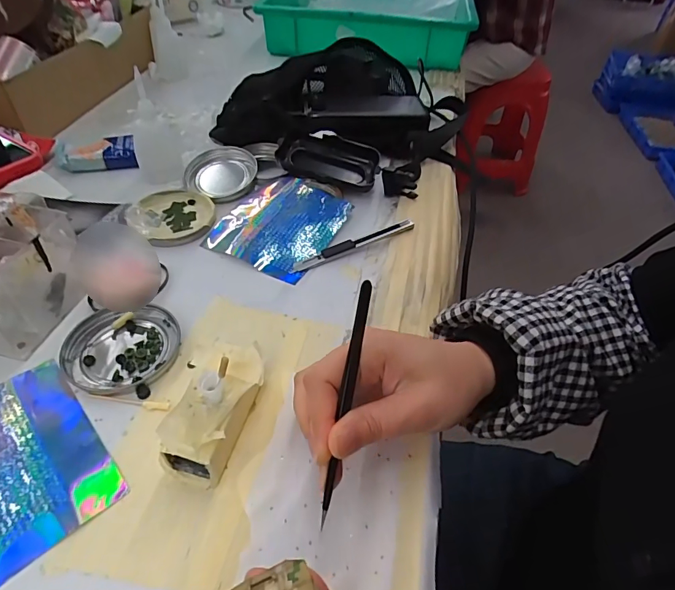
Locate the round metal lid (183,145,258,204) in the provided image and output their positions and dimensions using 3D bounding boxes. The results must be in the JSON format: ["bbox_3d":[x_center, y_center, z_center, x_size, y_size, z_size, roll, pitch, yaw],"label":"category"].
[{"bbox_3d":[-0.128,-0.133,0.472,0.069,0.017,0.078,3,47,-2],"label":"round metal lid"}]

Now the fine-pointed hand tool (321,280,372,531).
[{"bbox_3d":[0.004,0.056,0.235,0.006,0.009,0.129,11,86,5],"label":"fine-pointed hand tool"}]

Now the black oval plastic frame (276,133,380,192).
[{"bbox_3d":[-0.011,-0.144,0.478,0.108,0.038,0.052,11,47,6],"label":"black oval plastic frame"}]

